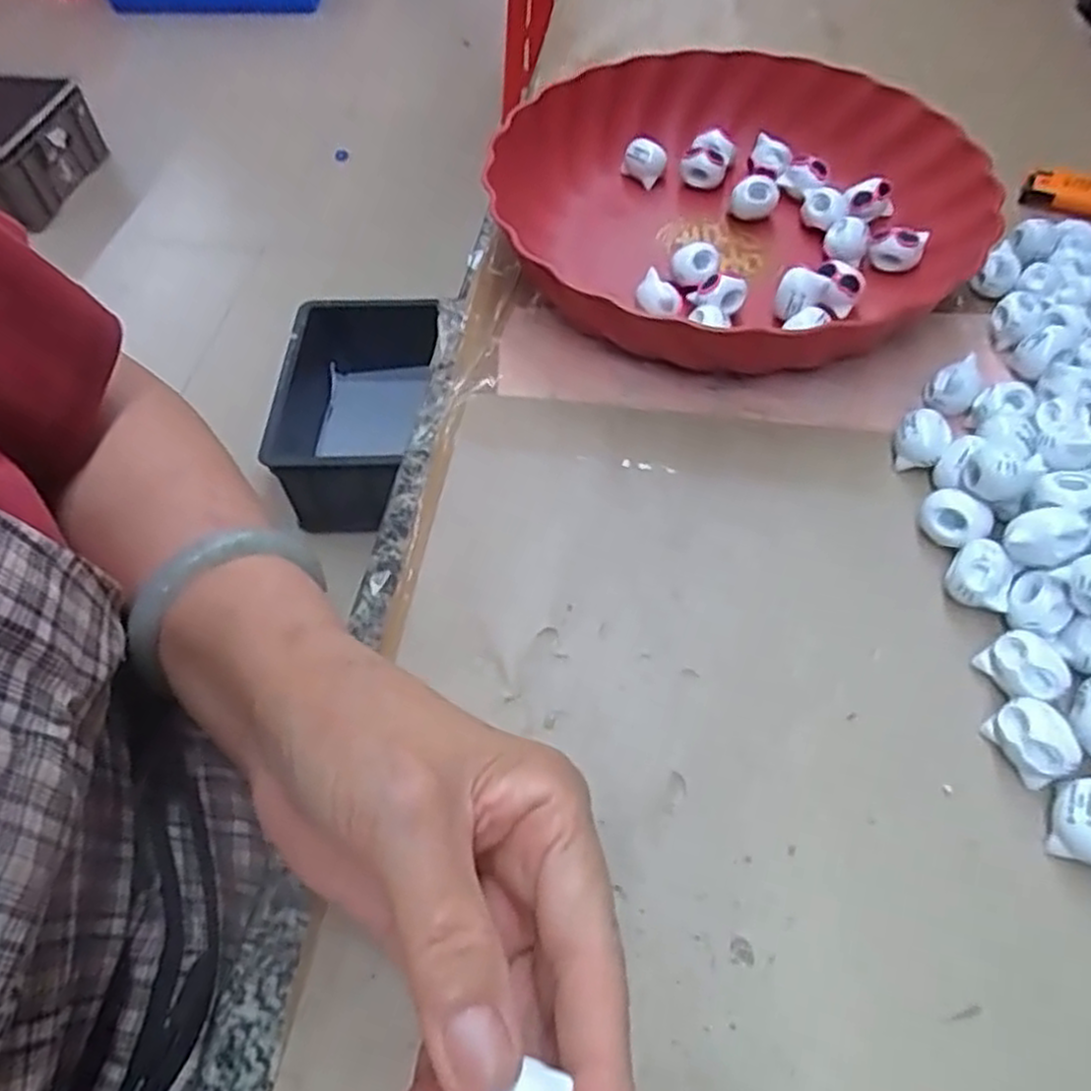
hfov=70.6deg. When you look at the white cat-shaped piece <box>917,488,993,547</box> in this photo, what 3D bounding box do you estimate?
[{"bbox_3d":[0.161,-0.010,0.303,0.025,0.010,0.022,36,103,31],"label":"white cat-shaped piece"}]

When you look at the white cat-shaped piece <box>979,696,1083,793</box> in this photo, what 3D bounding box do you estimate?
[{"bbox_3d":[0.160,0.064,0.252,0.017,0.020,0.026,-25,59,-15],"label":"white cat-shaped piece"}]

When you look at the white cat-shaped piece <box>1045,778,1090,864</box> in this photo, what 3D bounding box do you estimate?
[{"bbox_3d":[0.167,0.085,0.238,0.018,0.019,0.023,11,56,9],"label":"white cat-shaped piece"}]

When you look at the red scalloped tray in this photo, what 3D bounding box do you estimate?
[{"bbox_3d":[0.097,-0.178,0.396,0.239,0.043,0.250,-12,56,-7],"label":"red scalloped tray"}]

